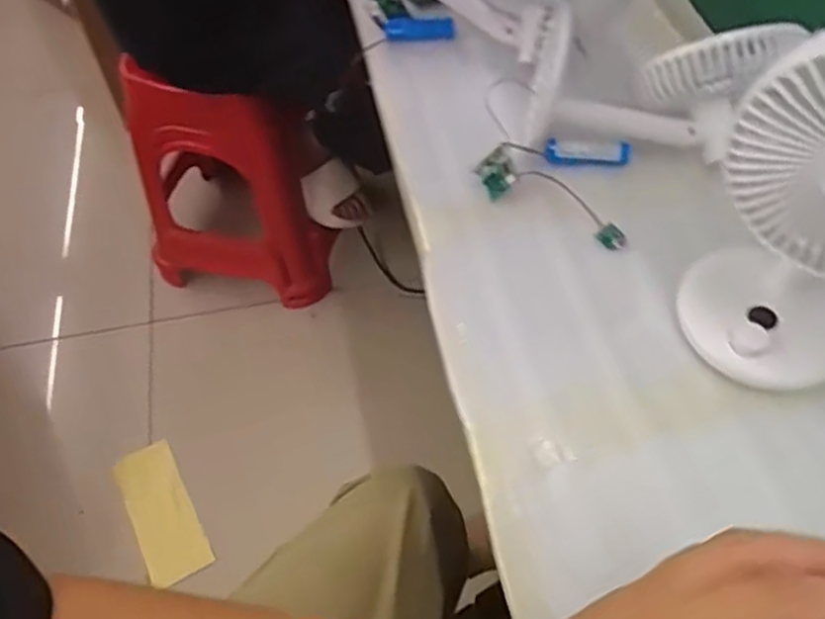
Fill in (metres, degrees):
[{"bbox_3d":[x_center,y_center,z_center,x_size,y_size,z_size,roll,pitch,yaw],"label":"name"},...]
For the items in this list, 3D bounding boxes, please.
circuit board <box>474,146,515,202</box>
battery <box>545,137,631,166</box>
[{"bbox_3d":[0.067,-0.107,0.549,0.005,0.030,0.032,-9,65,-57],"label":"circuit board"},{"bbox_3d":[0.143,-0.128,0.564,0.071,0.020,0.018,-4,54,1],"label":"battery"}]

